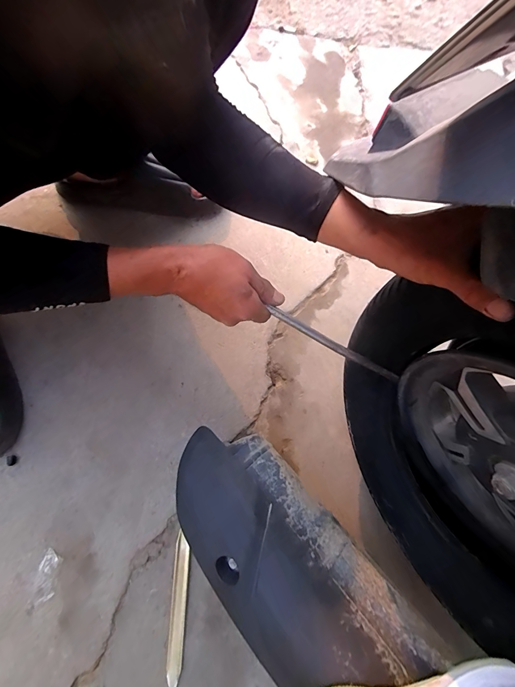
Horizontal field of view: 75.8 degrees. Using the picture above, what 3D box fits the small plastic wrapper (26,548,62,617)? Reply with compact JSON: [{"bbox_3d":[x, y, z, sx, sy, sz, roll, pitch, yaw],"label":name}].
[{"bbox_3d":[-0.280,0.314,0.435,0.023,0.016,0.073,14,77,-1],"label":"small plastic wrapper"}]

